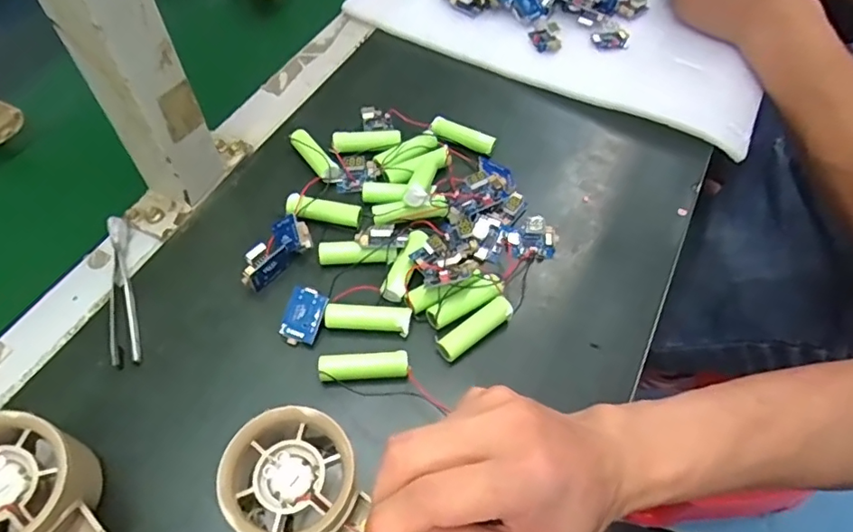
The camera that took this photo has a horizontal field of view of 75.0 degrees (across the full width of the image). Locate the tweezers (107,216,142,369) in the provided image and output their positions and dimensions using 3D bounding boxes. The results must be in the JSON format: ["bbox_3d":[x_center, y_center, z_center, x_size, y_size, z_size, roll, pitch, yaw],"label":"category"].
[{"bbox_3d":[-0.185,0.014,0.337,0.017,0.011,0.102,-15,58,-14],"label":"tweezers"}]

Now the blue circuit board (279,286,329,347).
[{"bbox_3d":[-0.072,0.030,0.326,0.022,0.005,0.033,17,82,7],"label":"blue circuit board"}]

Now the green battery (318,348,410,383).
[{"bbox_3d":[-0.035,0.058,0.315,0.049,0.014,0.015,-3,56,-7],"label":"green battery"}]

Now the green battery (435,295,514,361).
[{"bbox_3d":[0.029,0.039,0.331,0.050,0.017,0.015,-30,63,-22],"label":"green battery"}]

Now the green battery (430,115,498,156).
[{"bbox_3d":[0.027,-0.098,0.414,0.051,0.012,0.014,23,57,11],"label":"green battery"}]

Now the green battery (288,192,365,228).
[{"bbox_3d":[-0.068,-0.036,0.372,0.050,0.015,0.014,10,56,3],"label":"green battery"}]

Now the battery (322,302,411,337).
[{"bbox_3d":[-0.035,0.032,0.331,0.049,0.013,0.015,7,55,1],"label":"battery"}]

